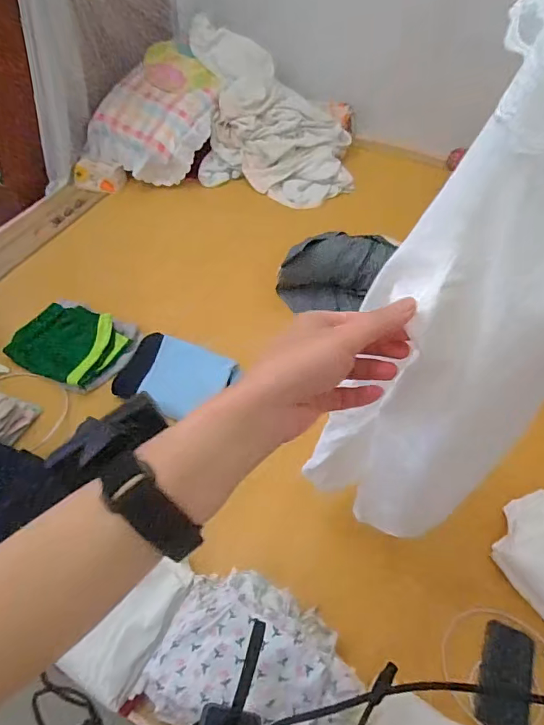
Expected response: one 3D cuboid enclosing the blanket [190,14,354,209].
[{"bbox_3d":[0.001,-0.854,1.577,0.523,0.318,0.609,-3,53,-3],"label":"blanket"}]

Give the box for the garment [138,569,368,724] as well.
[{"bbox_3d":[-0.020,0.444,0.680,0.304,0.090,0.220,19,55,13],"label":"garment"}]

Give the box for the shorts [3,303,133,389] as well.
[{"bbox_3d":[-0.502,-0.052,1.116,0.271,0.028,0.202,16,54,11],"label":"shorts"}]

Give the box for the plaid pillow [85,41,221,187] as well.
[{"bbox_3d":[-0.356,-0.842,1.543,0.342,0.141,0.501,32,73,-5],"label":"plaid pillow"}]

